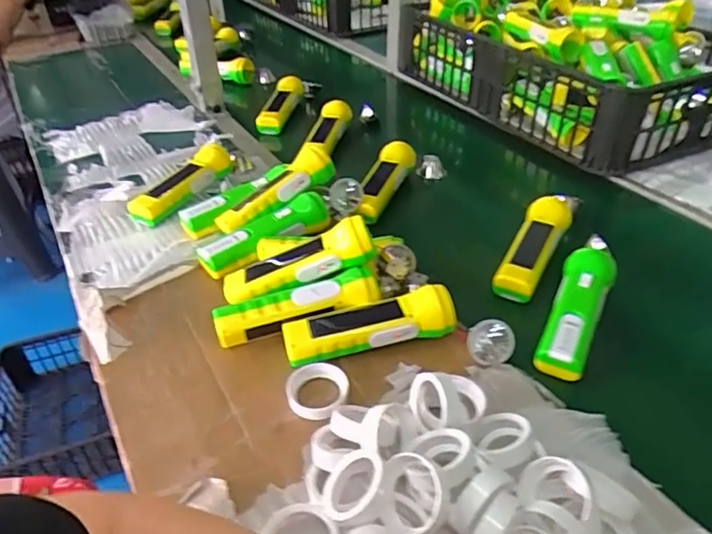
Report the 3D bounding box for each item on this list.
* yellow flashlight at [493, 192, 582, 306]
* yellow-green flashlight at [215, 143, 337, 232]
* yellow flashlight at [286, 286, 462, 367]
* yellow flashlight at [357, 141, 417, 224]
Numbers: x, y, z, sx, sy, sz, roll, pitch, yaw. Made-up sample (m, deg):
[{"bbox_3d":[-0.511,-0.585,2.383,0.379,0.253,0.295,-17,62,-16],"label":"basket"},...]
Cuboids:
[{"bbox_3d":[0.214,-0.032,0.644,0.048,0.045,0.186,17,45,26],"label":"yellow flashlight"},{"bbox_3d":[-0.104,-0.095,0.697,0.159,0.037,0.053,-36,46,-13],"label":"yellow-green flashlight"},{"bbox_3d":[0.013,0.056,0.540,0.164,0.038,0.045,-12,40,-7],"label":"yellow flashlight"},{"bbox_3d":[0.044,-0.125,0.779,0.046,0.058,0.151,13,41,17],"label":"yellow flashlight"}]

